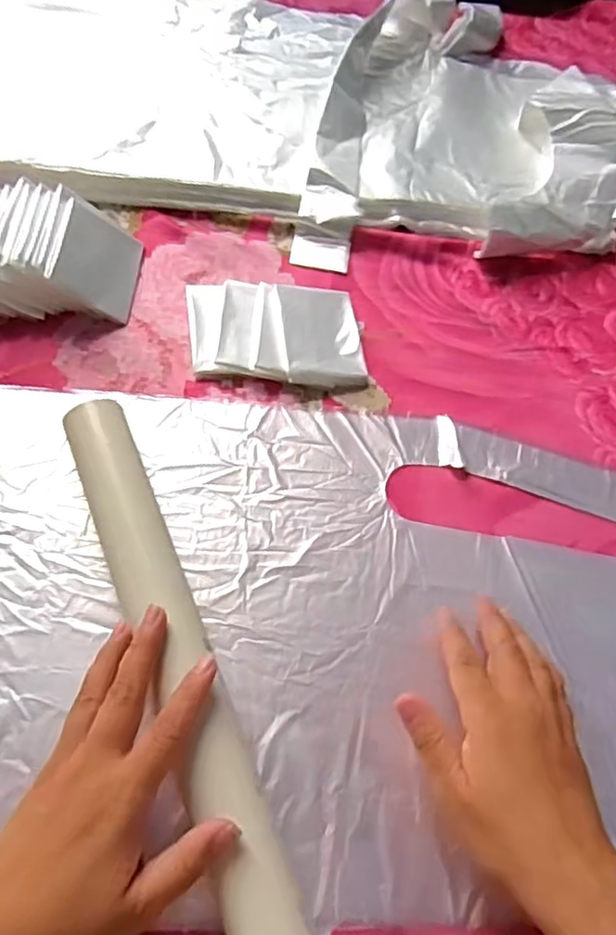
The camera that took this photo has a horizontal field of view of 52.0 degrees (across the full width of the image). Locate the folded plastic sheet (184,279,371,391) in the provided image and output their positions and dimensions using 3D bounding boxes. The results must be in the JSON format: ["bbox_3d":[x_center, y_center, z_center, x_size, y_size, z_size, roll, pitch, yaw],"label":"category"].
[{"bbox_3d":[-0.024,-0.102,0.483,0.130,0.020,0.085,2,61,-7],"label":"folded plastic sheet"}]

